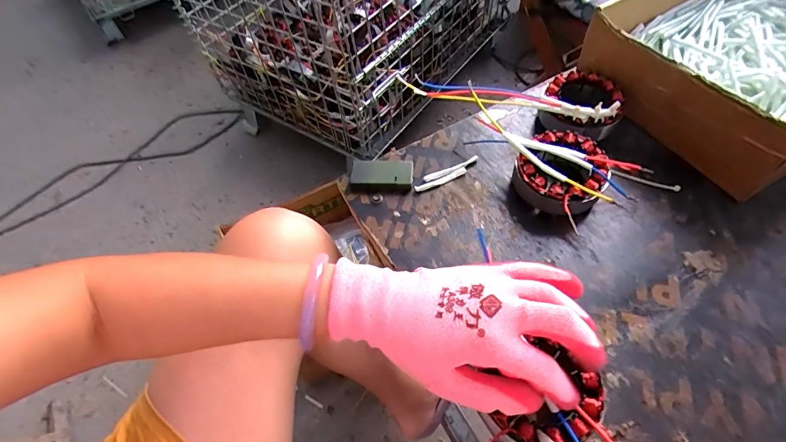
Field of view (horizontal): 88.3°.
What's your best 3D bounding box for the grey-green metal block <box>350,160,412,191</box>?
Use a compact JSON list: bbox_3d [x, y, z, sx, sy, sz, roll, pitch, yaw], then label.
[{"bbox_3d":[-0.012,-0.050,0.443,0.066,0.014,0.035,0,56,4],"label":"grey-green metal block"}]

